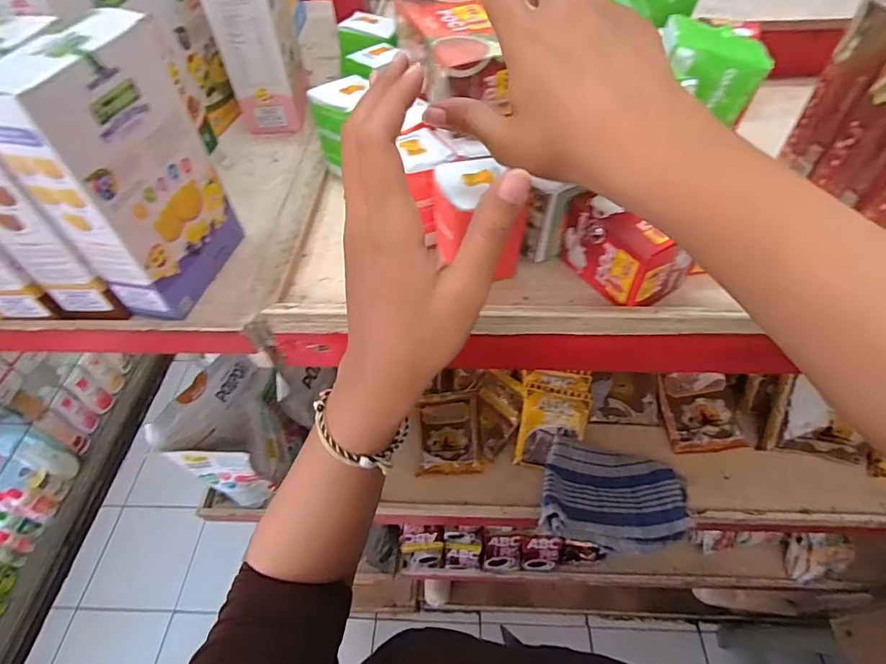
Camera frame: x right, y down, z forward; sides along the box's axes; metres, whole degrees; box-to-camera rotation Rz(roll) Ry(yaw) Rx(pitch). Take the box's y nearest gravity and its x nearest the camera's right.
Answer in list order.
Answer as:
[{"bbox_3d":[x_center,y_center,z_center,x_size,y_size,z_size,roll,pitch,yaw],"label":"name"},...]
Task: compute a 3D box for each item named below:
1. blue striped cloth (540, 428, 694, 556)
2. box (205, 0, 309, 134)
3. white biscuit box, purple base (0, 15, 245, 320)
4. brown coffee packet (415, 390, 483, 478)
[{"bbox_3d":[0.226,0.218,0.609,0.183,0.047,0.133,14,53,13],"label":"blue striped cloth"},{"bbox_3d":[-0.181,-0.301,0.454,0.067,0.164,0.103,-7,52,-3],"label":"box"},{"bbox_3d":[-0.193,-0.097,0.295,0.038,0.154,0.103,8,52,9],"label":"white biscuit box, purple base"},{"bbox_3d":[0.009,0.148,0.687,0.086,0.027,0.118,-1,52,2],"label":"brown coffee packet"}]

